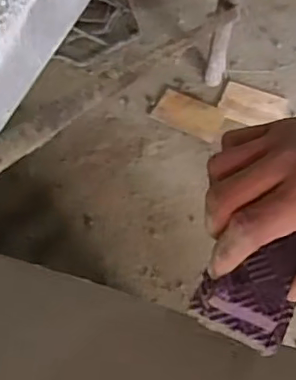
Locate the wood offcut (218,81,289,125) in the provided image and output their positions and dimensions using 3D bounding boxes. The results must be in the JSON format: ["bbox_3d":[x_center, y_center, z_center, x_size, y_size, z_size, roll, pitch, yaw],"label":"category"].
[{"bbox_3d":[0.256,-0.207,1.359,0.154,0.012,0.115,21,62,8],"label":"wood offcut"}]

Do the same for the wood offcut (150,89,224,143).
[{"bbox_3d":[0.099,-0.186,1.337,0.160,0.015,0.096,26,63,10],"label":"wood offcut"}]

